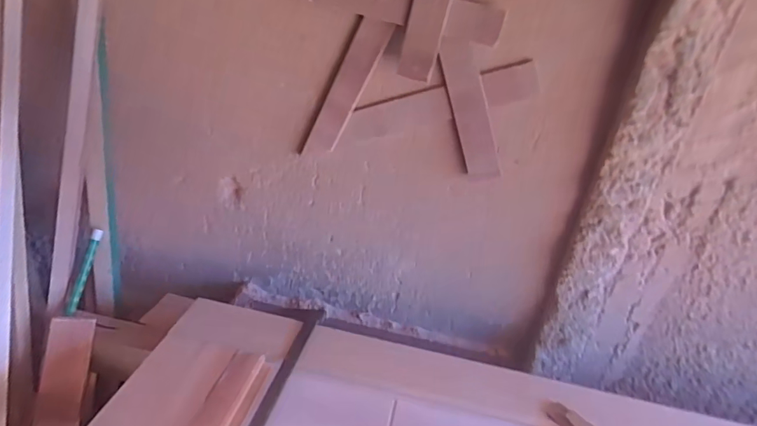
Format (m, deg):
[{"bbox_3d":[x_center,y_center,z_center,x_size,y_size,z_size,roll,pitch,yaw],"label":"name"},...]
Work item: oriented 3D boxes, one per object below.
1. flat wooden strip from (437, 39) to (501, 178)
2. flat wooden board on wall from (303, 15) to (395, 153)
[{"bbox_3d":[0.173,-0.192,0.878,0.063,0.274,0.015,-12,24,16],"label":"flat wooden strip"},{"bbox_3d":[-0.065,-0.238,0.913,0.060,0.298,0.009,28,28,-7],"label":"flat wooden board on wall"}]

